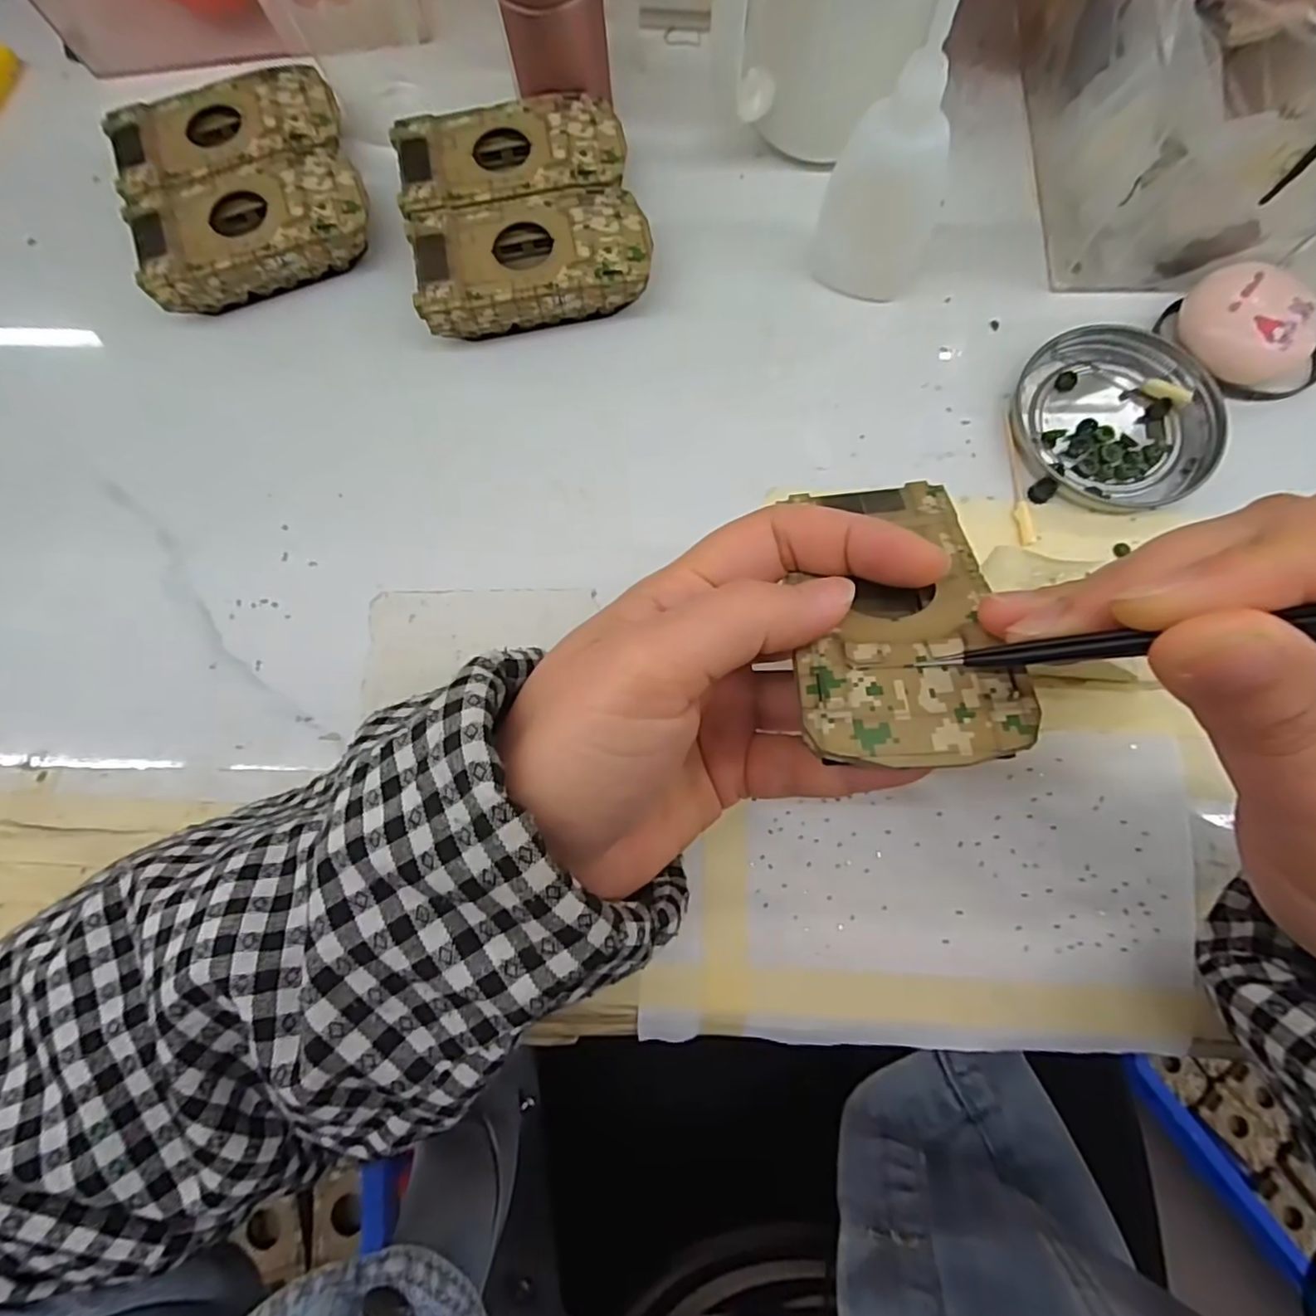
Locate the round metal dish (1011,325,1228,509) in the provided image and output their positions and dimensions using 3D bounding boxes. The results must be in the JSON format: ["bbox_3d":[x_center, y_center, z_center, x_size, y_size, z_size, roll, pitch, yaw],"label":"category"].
[{"bbox_3d":[0.185,-0.098,0.258,0.075,0.010,0.075,0,78,1],"label":"round metal dish"}]

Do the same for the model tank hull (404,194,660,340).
[{"bbox_3d":[-0.052,-0.165,0.273,0.095,0.028,0.049,-10,78,-1],"label":"model tank hull"}]

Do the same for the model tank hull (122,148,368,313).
[{"bbox_3d":[-0.173,-0.184,0.279,0.094,0.025,0.047,-20,78,-3],"label":"model tank hull"}]

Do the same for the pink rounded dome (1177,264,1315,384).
[{"bbox_3d":[0.236,-0.133,0.255,0.035,0.024,0.047,-24,79,-4],"label":"pink rounded dome"}]

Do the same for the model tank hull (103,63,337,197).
[{"bbox_3d":[-0.191,-0.232,0.289,0.095,0.021,0.059,-19,78,-3],"label":"model tank hull"}]

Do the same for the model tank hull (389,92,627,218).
[{"bbox_3d":[-0.063,-0.215,0.283,0.094,0.027,0.052,-10,78,-1],"label":"model tank hull"}]

